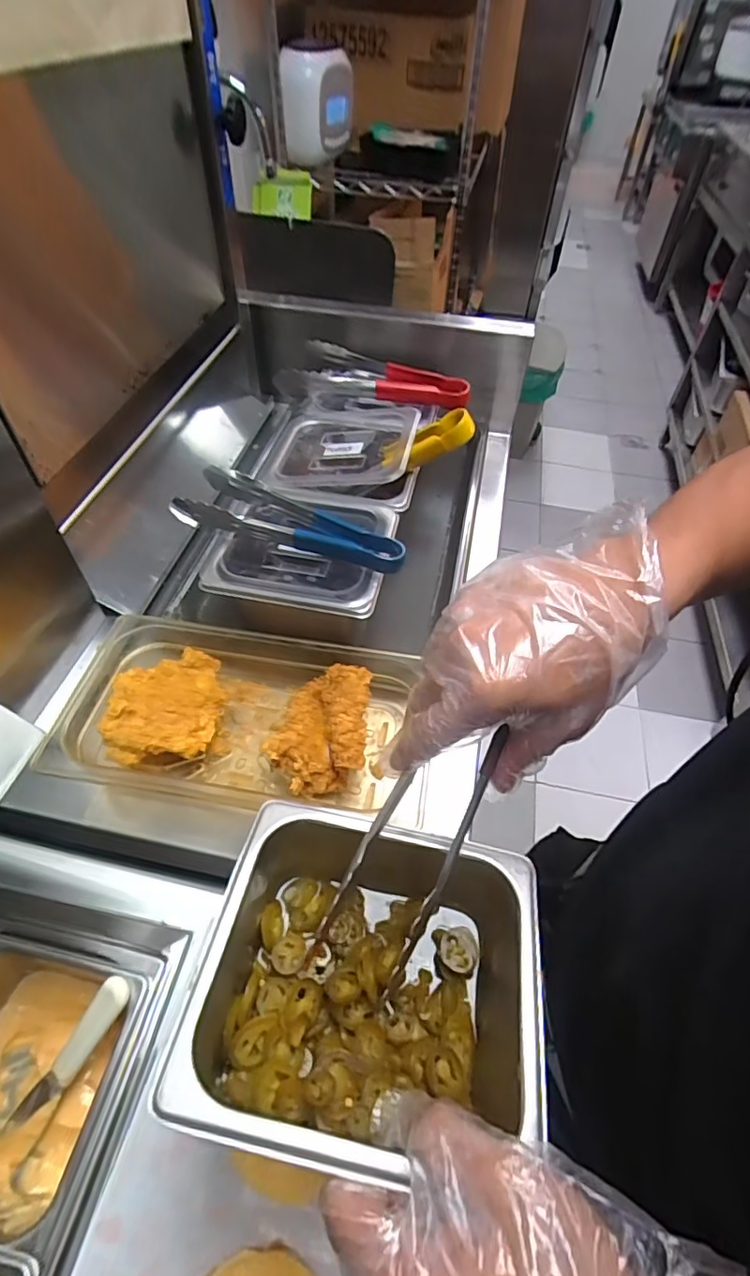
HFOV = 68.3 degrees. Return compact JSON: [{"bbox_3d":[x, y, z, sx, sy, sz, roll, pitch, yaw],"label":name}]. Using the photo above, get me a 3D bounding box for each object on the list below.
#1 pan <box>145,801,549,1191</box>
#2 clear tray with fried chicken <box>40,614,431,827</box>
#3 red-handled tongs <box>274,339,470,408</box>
[{"bbox_3d":[-0.001,0.188,0.310,0.175,0.080,0.154,10,51,5],"label":"pan"},{"bbox_3d":[-0.113,0.080,0.515,0.318,0.064,0.175,9,51,4],"label":"clear tray with fried chicken"},{"bbox_3d":[0.000,-0.353,0.750,0.253,0.037,0.087,7,51,3],"label":"red-handled tongs"}]

